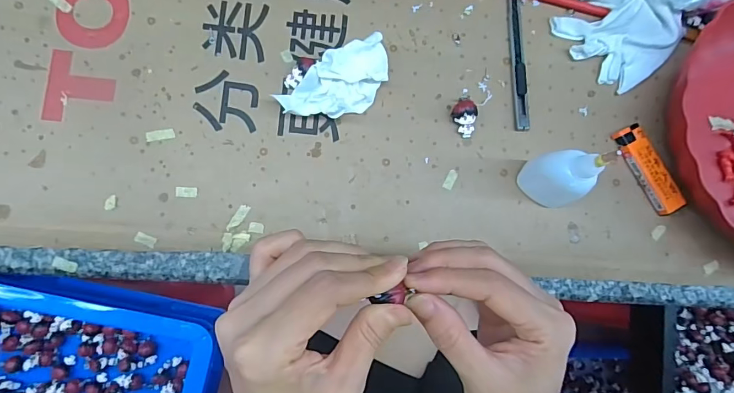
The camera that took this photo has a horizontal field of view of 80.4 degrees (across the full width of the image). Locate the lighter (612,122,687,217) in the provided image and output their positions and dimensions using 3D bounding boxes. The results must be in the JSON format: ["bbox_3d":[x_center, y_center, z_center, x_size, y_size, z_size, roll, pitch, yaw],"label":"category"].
[{"bbox_3d":[0.238,-0.023,0.366,0.023,0.015,0.078,-30,90,-7],"label":"lighter"}]

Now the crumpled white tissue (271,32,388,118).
[{"bbox_3d":[-0.021,-0.088,0.347,0.093,0.030,0.048,-37,90,-7],"label":"crumpled white tissue"}]

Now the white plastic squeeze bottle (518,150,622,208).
[{"bbox_3d":[0.145,-0.013,0.319,0.032,0.097,0.038,-1,87,-6],"label":"white plastic squeeze bottle"}]

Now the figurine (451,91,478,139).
[{"bbox_3d":[0.081,-0.068,0.360,0.020,0.018,0.037,-11,88,-6],"label":"figurine"}]

